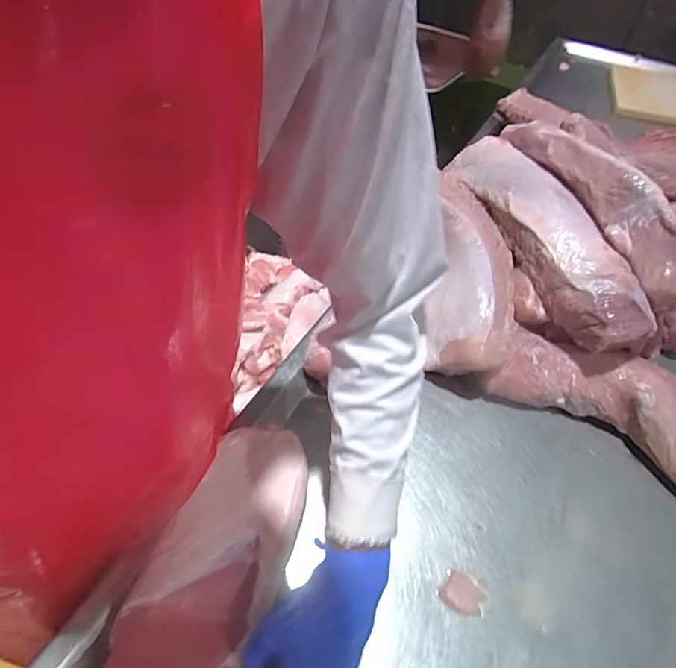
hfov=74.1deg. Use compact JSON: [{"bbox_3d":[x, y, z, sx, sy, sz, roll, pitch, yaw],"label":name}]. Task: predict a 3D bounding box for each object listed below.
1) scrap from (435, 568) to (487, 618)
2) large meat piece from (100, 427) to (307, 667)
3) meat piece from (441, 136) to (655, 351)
[{"bbox_3d":[0.134,0.280,0.483,0.046,0.004,0.039,28,56,17],"label":"scrap"},{"bbox_3d":[-0.146,0.280,0.388,0.136,0.053,0.431,14,53,12],"label":"large meat piece"},{"bbox_3d":[0.309,-0.184,0.716,0.120,0.105,0.487,-11,54,-11],"label":"meat piece"}]

